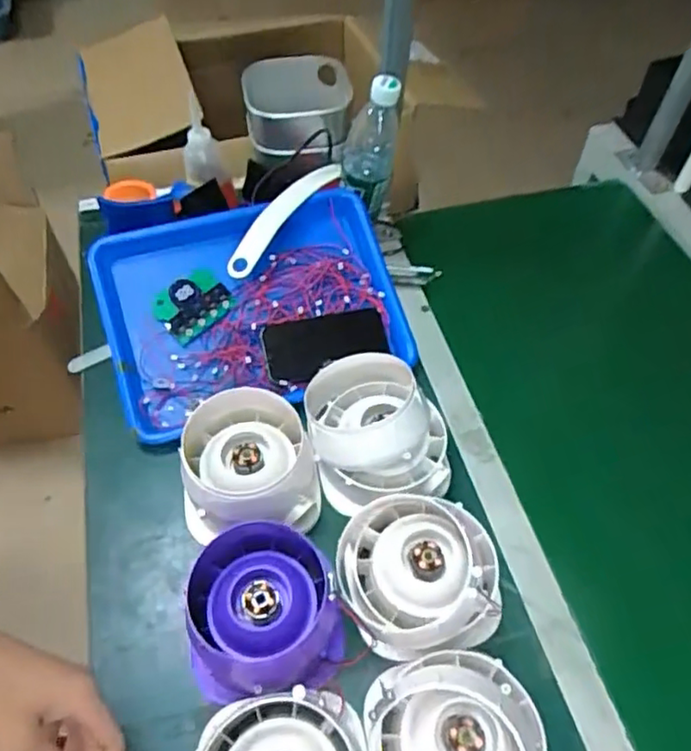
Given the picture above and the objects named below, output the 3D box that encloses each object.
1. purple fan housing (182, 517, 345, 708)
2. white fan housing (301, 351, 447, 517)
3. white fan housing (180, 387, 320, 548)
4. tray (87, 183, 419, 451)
[{"bbox_3d":[-0.070,0.209,0.547,0.131,0.093,0.125,-6,55,-6],"label":"purple fan housing"},{"bbox_3d":[0.033,0.056,0.645,0.140,0.101,0.153,-3,54,-4],"label":"white fan housing"},{"bbox_3d":[-0.099,0.099,0.629,0.136,0.100,0.142,-5,55,-5],"label":"white fan housing"},{"bbox_3d":[-0.106,-0.085,0.745,0.346,0.054,0.251,-16,85,-11],"label":"tray"}]

